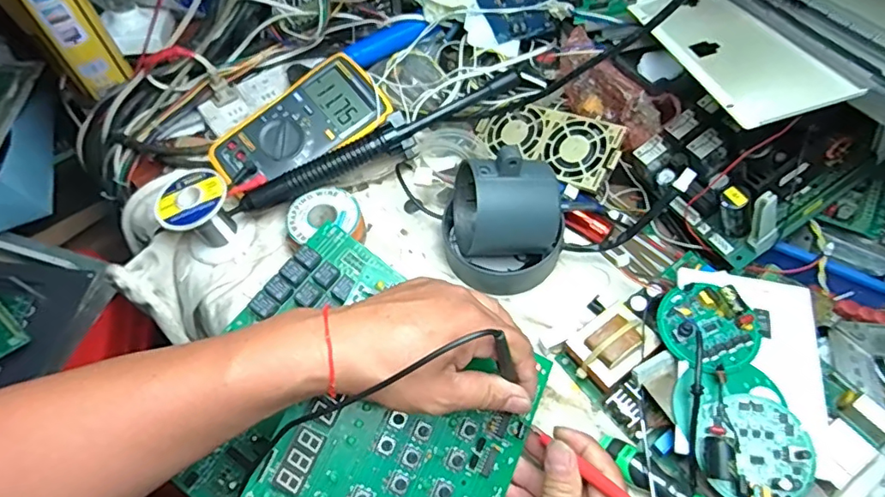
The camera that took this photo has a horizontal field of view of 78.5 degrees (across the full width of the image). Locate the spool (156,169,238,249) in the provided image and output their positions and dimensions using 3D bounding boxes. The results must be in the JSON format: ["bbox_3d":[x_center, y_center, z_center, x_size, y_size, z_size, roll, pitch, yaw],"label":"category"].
[{"bbox_3d":[-0.222,-0.029,0.506,0.064,0.065,0.058,-30,62,-14],"label":"spool"}]

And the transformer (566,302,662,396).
[{"bbox_3d":[0.133,0.078,0.434,0.058,0.037,0.054,-36,63,-17],"label":"transformer"}]

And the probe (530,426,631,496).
[{"bbox_3d":[0.096,0.145,0.336,0.011,0.007,0.122,-37,31,-18],"label":"probe"}]

